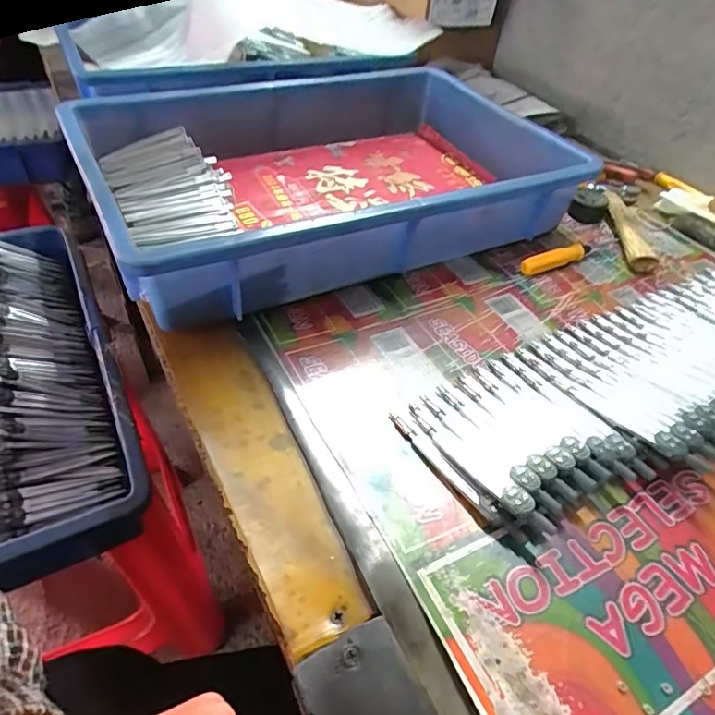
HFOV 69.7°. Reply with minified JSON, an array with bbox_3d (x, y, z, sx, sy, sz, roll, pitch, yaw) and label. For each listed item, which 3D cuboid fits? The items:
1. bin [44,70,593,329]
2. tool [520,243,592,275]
[{"bbox_3d":[-0.032,-0.187,0.506,0.410,0.084,0.310,-18,50,-23],"label":"bin"},{"bbox_3d":[0.191,-0.094,0.481,0.092,0.019,0.013,-18,50,-22],"label":"tool"}]

